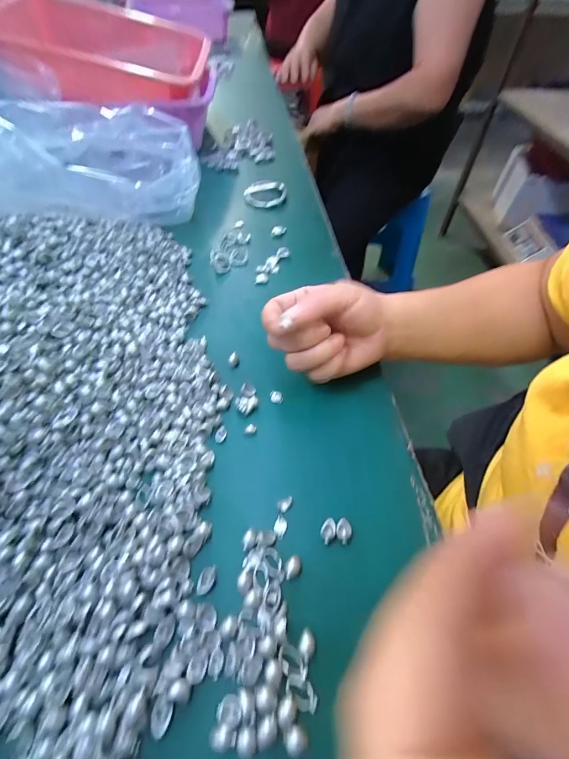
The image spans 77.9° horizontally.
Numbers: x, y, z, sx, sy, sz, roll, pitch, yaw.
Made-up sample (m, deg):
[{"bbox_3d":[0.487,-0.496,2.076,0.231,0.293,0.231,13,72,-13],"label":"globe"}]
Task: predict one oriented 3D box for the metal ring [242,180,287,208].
[{"bbox_3d":[-0.026,-0.268,0.507,0.057,0.013,0.059,1,53,-1],"label":"metal ring"}]

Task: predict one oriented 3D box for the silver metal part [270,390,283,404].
[{"bbox_3d":[-0.007,0.015,0.305,0.012,0.004,0.010,6,53,3],"label":"silver metal part"}]

